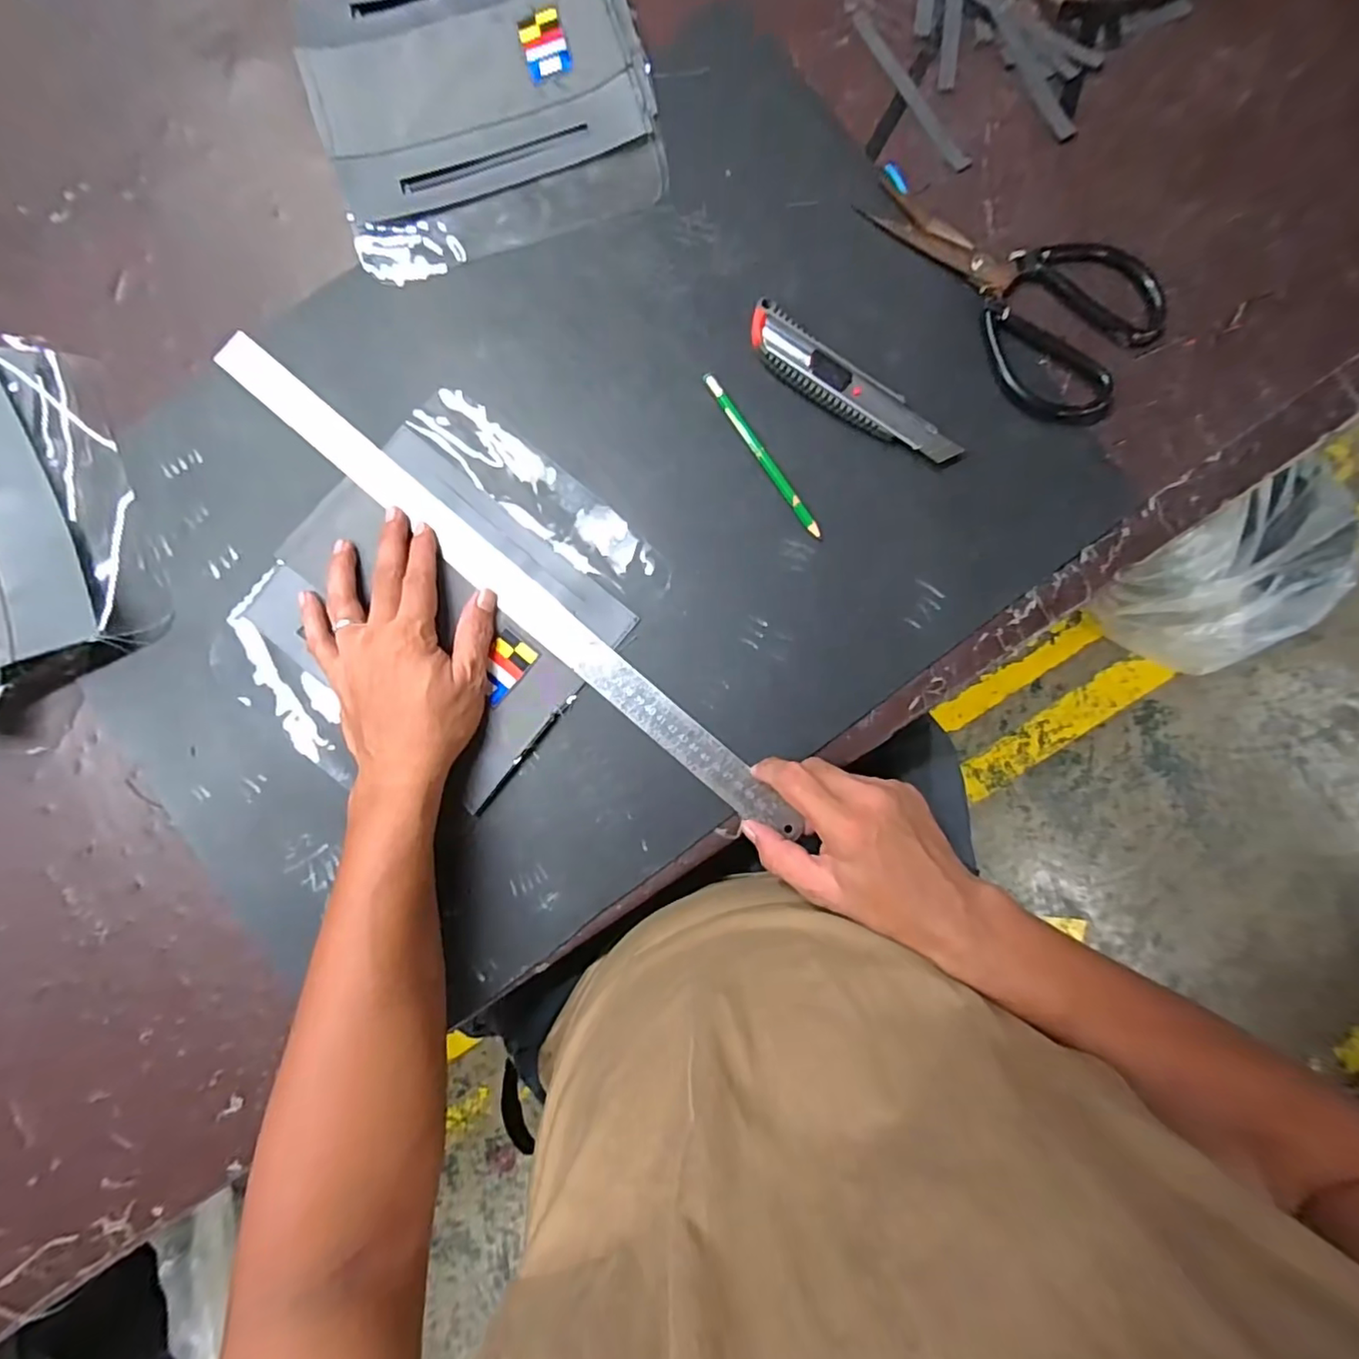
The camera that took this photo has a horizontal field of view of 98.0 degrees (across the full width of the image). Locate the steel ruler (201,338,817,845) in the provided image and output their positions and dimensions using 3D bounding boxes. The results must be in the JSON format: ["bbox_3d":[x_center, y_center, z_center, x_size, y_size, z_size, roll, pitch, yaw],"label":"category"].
[{"bbox_3d":[-0.122,-0.065,0.413,0.511,0.004,0.035,40,85,2],"label":"steel ruler"}]

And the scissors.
[{"bbox_3d":[0.241,-0.287,0.417,0.123,0.018,0.222,-40,88,-1],"label":"scissors"}]

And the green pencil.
[{"bbox_3d":[0.058,-0.156,0.412,0.008,0.005,0.137,-34,88,-1],"label":"green pencil"}]

